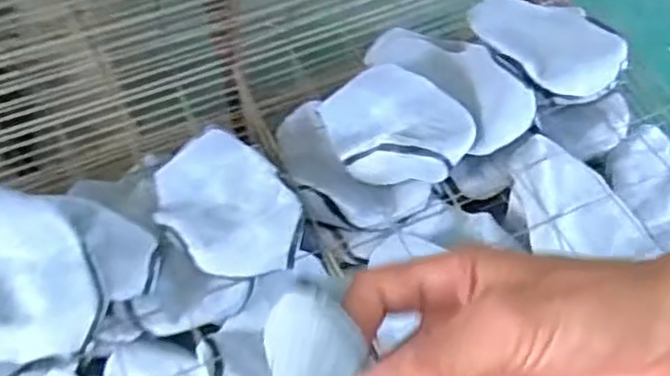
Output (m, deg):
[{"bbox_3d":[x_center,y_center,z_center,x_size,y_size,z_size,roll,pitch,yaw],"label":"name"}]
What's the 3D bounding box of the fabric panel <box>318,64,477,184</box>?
[{"bbox_3d":[0.092,-0.106,1.075,0.215,0.064,0.211,-2,54,3],"label":"fabric panel"}]

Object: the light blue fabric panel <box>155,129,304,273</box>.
[{"bbox_3d":[-0.155,0.018,1.024,0.174,0.050,0.274,-36,59,-20],"label":"light blue fabric panel"}]

